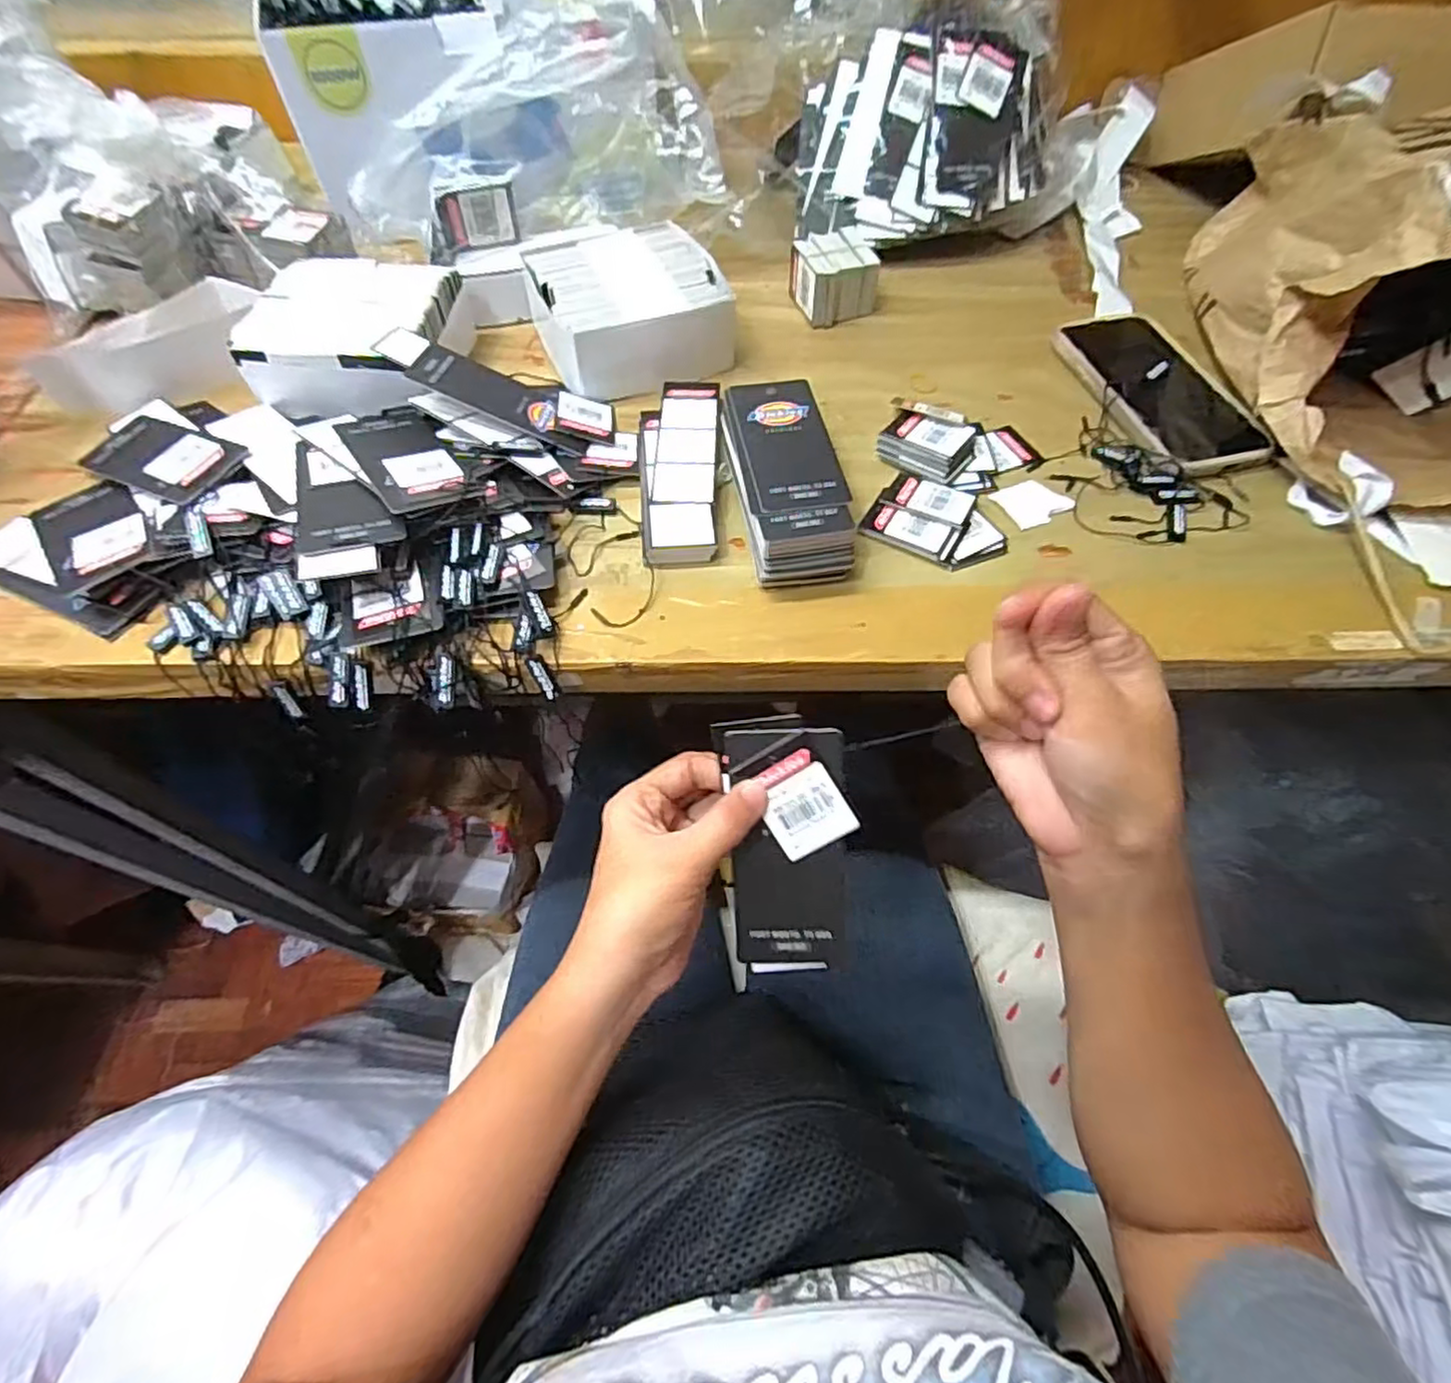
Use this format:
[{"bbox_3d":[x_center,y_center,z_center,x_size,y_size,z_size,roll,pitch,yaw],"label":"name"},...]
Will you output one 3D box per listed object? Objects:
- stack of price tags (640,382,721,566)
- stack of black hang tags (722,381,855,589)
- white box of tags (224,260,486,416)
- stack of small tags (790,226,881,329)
[{"bbox_3d":[-0.028,-0.140,0.416,0.047,0.019,0.155,0,59,0],"label":"stack of price tags"},{"bbox_3d":[0.034,-0.121,0.395,0.058,0.040,0.134,-7,59,-5],"label":"stack of black hang tags"},{"bbox_3d":[-0.235,-0.230,0.443,0.117,0.043,0.135,-1,59,-1],"label":"white box of tags"},{"bbox_3d":[0.081,-0.314,0.514,0.059,0.042,0.058,-17,61,-10],"label":"stack of small tags"}]

